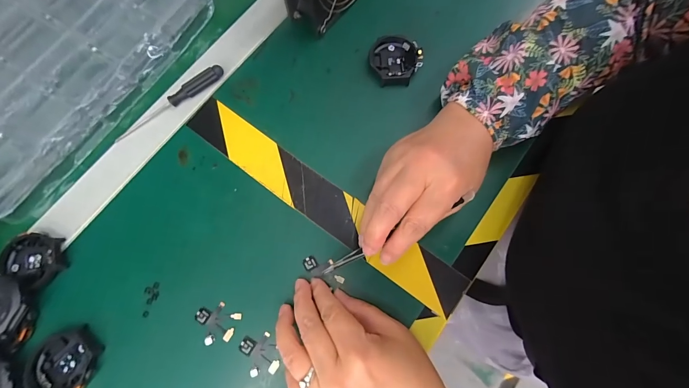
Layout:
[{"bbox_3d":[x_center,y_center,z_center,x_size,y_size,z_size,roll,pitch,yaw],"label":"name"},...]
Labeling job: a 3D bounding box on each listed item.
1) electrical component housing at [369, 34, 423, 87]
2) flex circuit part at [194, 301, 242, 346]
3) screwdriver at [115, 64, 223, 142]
[{"bbox_3d":[0.051,-0.135,0.313,0.050,0.017,0.053,4,76,3],"label":"electrical component housing"},{"bbox_3d":[-0.108,0.107,0.256,0.036,0.004,0.031,31,79,9],"label":"flex circuit part"},{"bbox_3d":[-0.172,-0.090,0.304,0.120,0.011,0.015,-36,77,-7],"label":"screwdriver"}]

